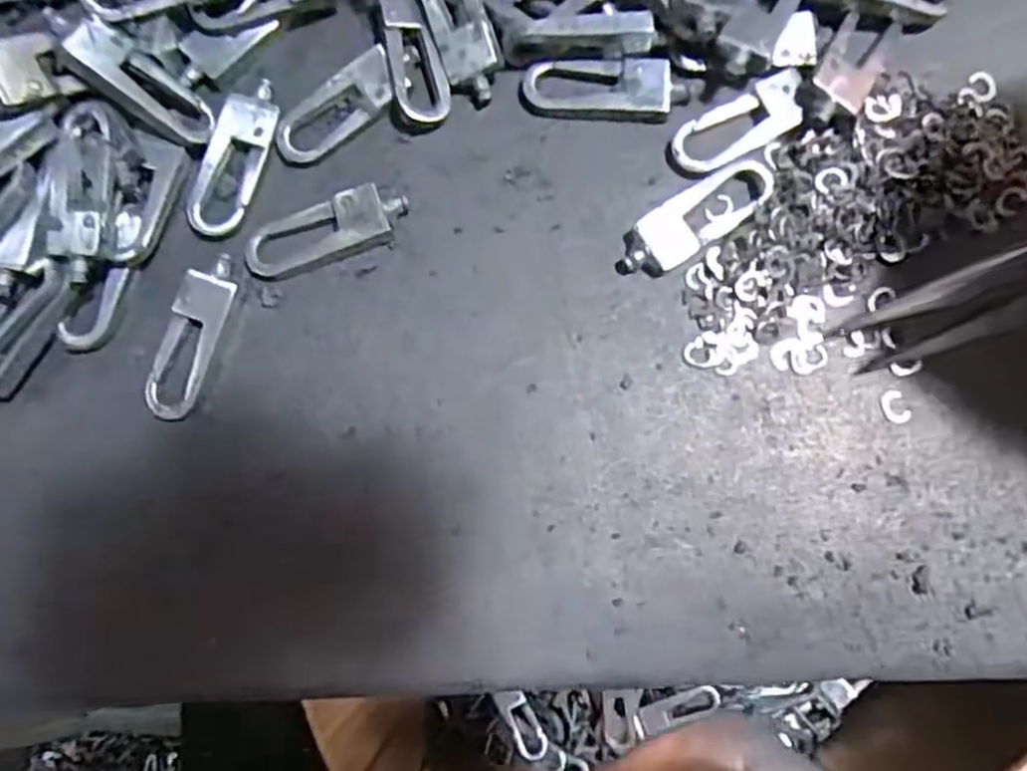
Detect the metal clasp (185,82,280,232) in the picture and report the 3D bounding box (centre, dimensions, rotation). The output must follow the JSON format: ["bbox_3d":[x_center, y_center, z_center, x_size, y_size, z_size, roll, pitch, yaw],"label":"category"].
[{"bbox_3d":[-0.074,-0.061,0.196,0.016,0.004,0.043,17,84,4],"label":"metal clasp"}]

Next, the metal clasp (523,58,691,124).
[{"bbox_3d":[0.025,-0.077,0.196,0.042,0.006,0.017,0,83,3],"label":"metal clasp"}]

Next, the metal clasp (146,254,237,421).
[{"bbox_3d":[-0.084,-0.013,0.191,0.015,0.004,0.044,17,84,4],"label":"metal clasp"}]

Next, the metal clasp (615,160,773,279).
[{"bbox_3d":[0.047,-0.043,0.191,0.045,0.005,0.015,-32,83,-2],"label":"metal clasp"}]

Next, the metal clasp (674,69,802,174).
[{"bbox_3d":[0.059,-0.068,0.192,0.036,0.004,0.015,-26,83,-1],"label":"metal clasp"}]

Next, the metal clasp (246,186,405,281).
[{"bbox_3d":[-0.049,-0.040,0.193,0.043,0.006,0.015,-17,83,0],"label":"metal clasp"}]

